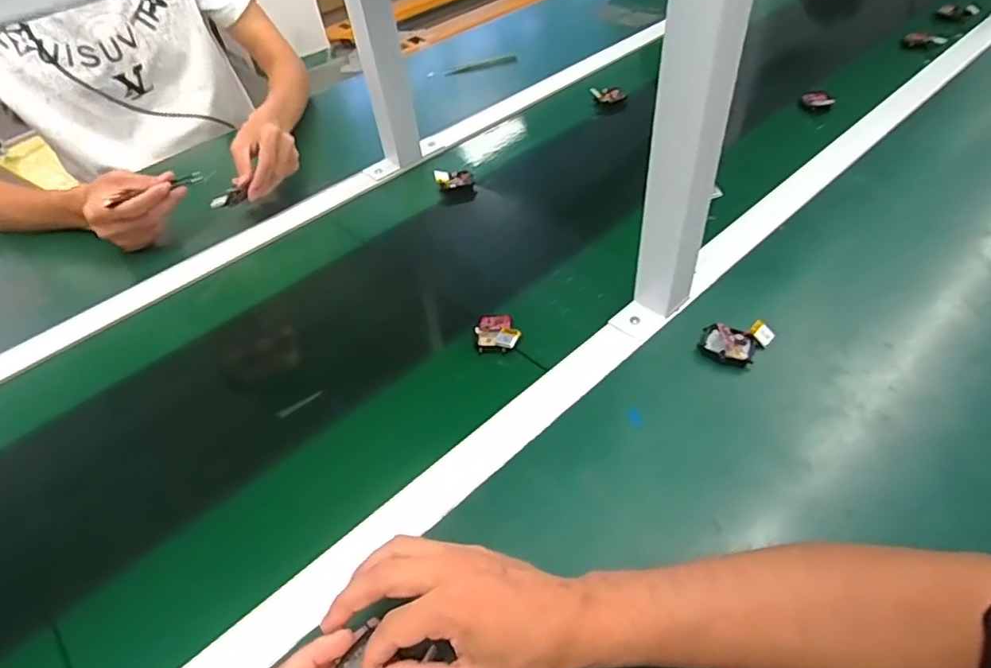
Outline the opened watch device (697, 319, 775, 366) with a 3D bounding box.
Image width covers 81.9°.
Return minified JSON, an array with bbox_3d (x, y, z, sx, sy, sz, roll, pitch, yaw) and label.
[{"bbox_3d":[0.220,0.008,0.518,0.065,0.012,0.041,-5,47,2],"label":"opened watch device"}]

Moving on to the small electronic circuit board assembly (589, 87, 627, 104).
[{"bbox_3d":[0.172,-0.365,0.874,0.058,0.019,0.015,22,54,24],"label":"small electronic circuit board assembly"}]

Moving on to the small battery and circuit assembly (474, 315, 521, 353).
[{"bbox_3d":[0.002,-0.002,0.561,0.044,0.015,0.043,2,48,9],"label":"small battery and circuit assembly"}]

